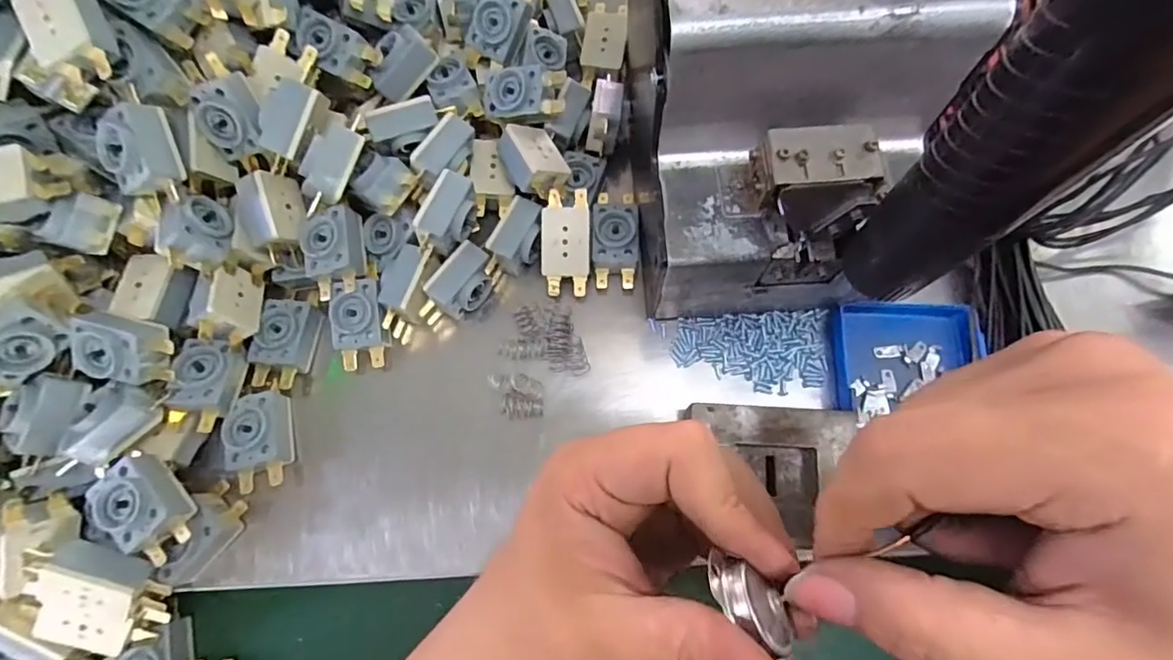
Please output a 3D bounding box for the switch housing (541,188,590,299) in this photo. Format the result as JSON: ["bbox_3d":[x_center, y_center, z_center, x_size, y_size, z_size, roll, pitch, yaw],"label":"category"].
[{"bbox_3d":[-0.011,-0.049,0.310,0.026,0.021,0.054,-1,74,2],"label":"switch housing"}]

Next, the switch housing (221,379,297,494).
[{"bbox_3d":[-0.169,0.055,0.285,0.024,0.022,0.052,-11,74,-1],"label":"switch housing"}]

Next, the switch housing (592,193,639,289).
[{"bbox_3d":[0.017,-0.053,0.317,0.026,0.020,0.058,0,74,2],"label":"switch housing"}]

